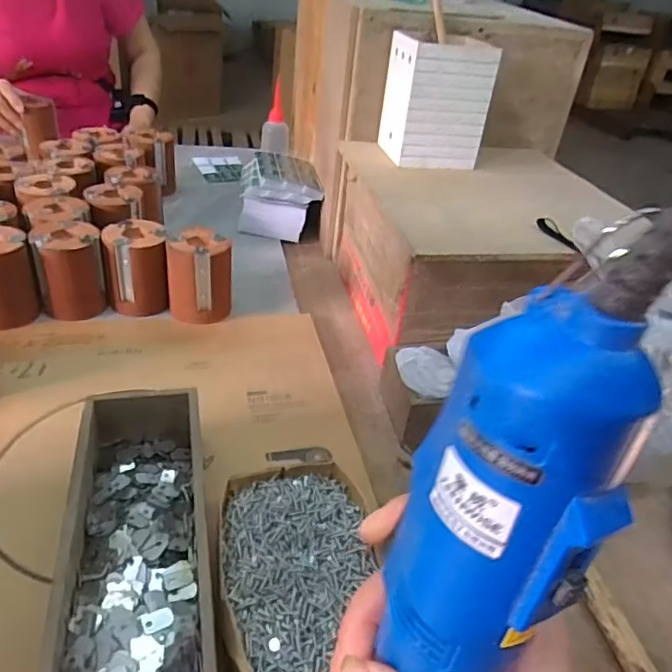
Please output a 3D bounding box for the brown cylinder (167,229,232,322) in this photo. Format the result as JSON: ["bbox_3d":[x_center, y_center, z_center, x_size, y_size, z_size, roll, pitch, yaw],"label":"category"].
[{"bbox_3d":[-0.173,-0.077,0.743,0.078,0.098,0.075,-1,36,-13],"label":"brown cylinder"}]

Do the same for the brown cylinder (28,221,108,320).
[{"bbox_3d":[-0.329,-0.083,0.720,0.075,0.099,0.082,-7,38,-21],"label":"brown cylinder"}]

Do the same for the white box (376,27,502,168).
[{"bbox_3d":[0.128,-0.302,0.748,0.117,0.138,0.095,4,35,-6],"label":"white box"}]

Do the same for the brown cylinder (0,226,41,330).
[{"bbox_3d":[-0.403,-0.072,0.693,0.071,0.098,0.088,-15,41,-29],"label":"brown cylinder"}]

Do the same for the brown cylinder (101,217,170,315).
[{"bbox_3d":[-0.256,-0.088,0.744,0.074,0.098,0.075,-4,37,-17],"label":"brown cylinder"}]

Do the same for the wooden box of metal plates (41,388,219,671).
[{"bbox_3d":[-0.151,0.159,0.453,0.103,0.075,0.310,-3,36,-15],"label":"wooden box of metal plates"}]

